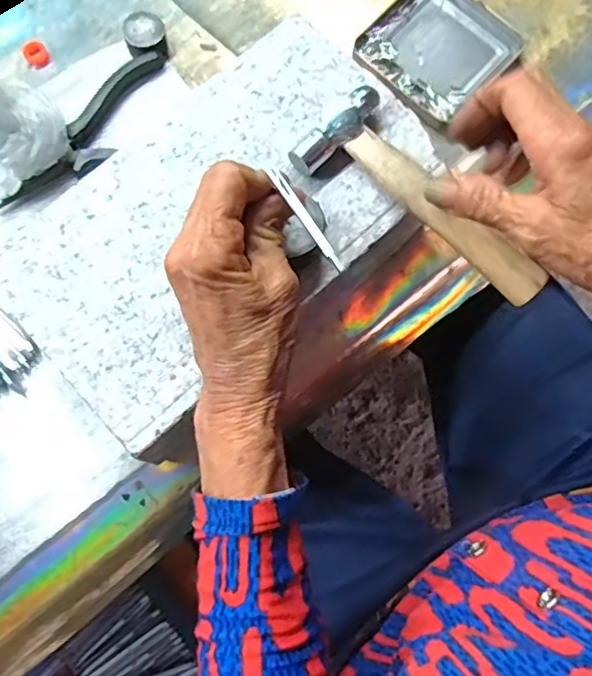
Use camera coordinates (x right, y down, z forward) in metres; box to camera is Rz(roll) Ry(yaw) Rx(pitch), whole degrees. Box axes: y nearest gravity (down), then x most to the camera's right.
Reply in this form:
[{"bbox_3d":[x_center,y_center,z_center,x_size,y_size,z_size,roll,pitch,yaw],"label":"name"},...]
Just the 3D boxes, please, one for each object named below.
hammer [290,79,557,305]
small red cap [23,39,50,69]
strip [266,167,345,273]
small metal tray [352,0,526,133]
[{"bbox_3d":[0.072,-0.074,0.328,0.148,0.015,0.058,41,78,7],"label":"hammer"},{"bbox_3d":[-0.193,-0.211,0.441,0.017,0.012,0.012,-30,77,-8],"label":"small red cap"},{"bbox_3d":[0.005,-0.053,0.264,0.005,0.004,0.056,-32,82,-9],"label":"strip"},{"bbox_3d":[0.104,-0.219,0.448,0.096,0.011,0.106,42,78,10],"label":"small metal tray"}]

